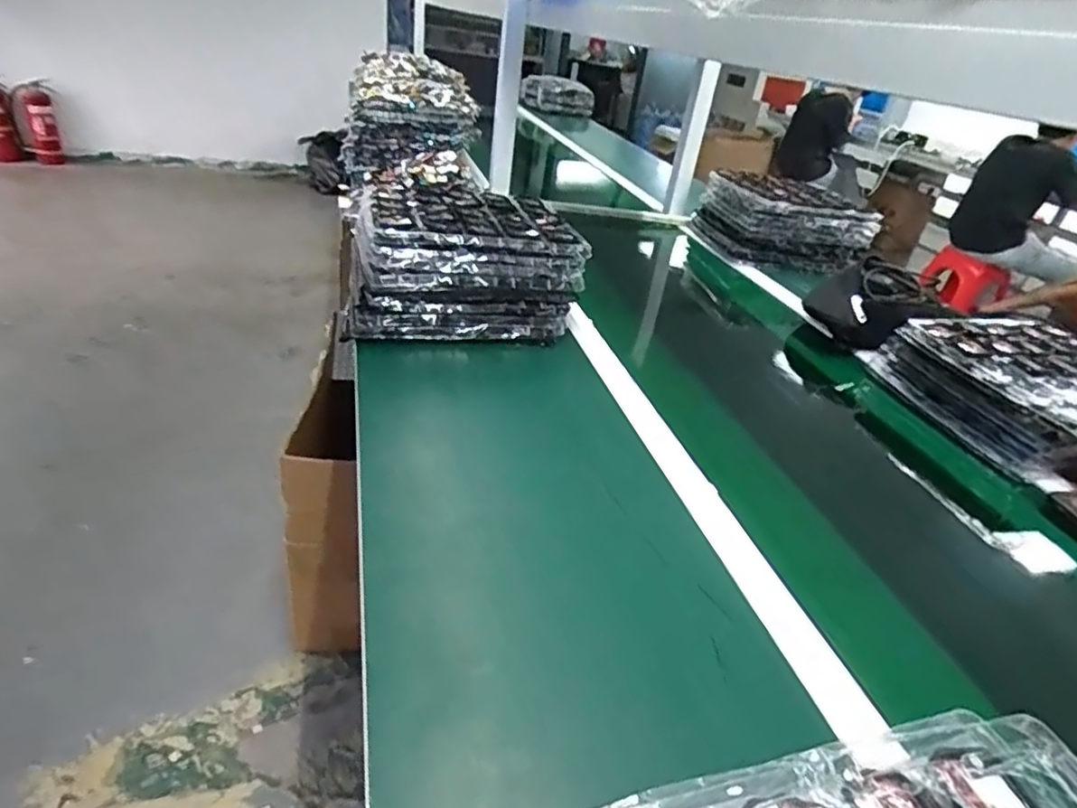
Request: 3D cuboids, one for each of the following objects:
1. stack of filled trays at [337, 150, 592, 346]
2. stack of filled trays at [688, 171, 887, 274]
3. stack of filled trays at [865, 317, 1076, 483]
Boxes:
[{"bbox_3d":[-0.104,-0.197,0.875,0.304,0.140,0.227,0,33,-13],"label":"stack of filled trays"},{"bbox_3d":[0.525,-0.401,1.345,0.308,0.130,0.258,-1,33,-15],"label":"stack of filled trays"},{"bbox_3d":[0.664,-0.017,0.819,0.284,0.092,0.280,-3,34,-18],"label":"stack of filled trays"}]

